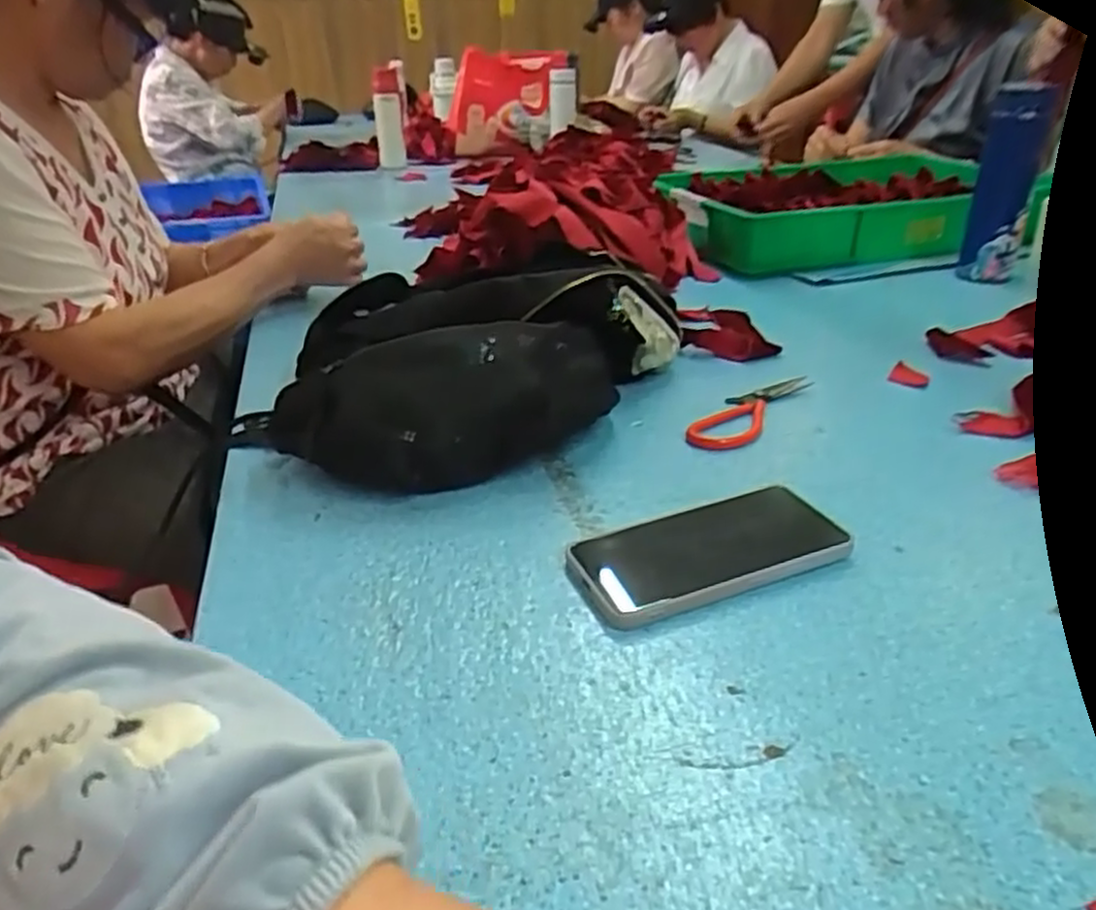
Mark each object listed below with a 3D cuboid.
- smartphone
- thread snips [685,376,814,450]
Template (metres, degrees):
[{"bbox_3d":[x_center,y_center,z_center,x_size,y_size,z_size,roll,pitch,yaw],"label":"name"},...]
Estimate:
[{"bbox_3d":[0.096,0.058,0.468,0.160,0.015,0.083,-12,30,-16],"label":"smartphone"},{"bbox_3d":[0.172,-0.039,0.652,0.050,0.008,0.159,19,36,34],"label":"thread snips"}]

